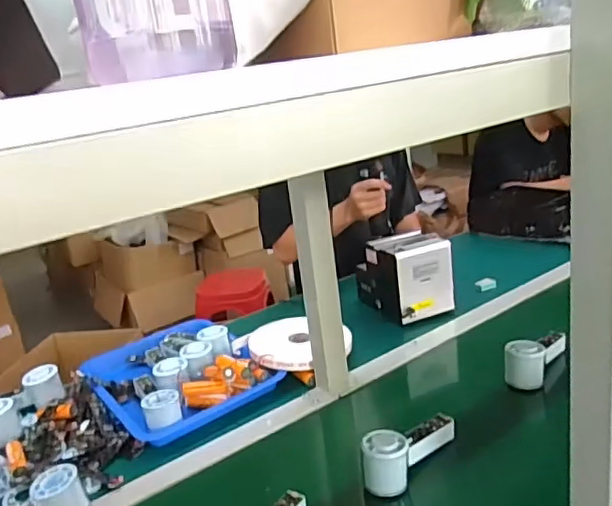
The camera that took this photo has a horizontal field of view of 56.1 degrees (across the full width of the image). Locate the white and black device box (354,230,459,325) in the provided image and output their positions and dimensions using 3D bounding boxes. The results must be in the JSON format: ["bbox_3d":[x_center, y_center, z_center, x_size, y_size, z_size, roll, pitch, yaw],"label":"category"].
[{"bbox_3d":[0.196,0.041,1.165,0.122,0.137,0.175,-13,18,-19],"label":"white and black device box"}]

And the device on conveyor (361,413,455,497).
[{"bbox_3d":[0.133,0.247,0.729,0.147,0.058,0.057,-21,22,-40],"label":"device on conveyor"}]

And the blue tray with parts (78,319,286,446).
[{"bbox_3d":[-0.234,0.200,0.998,0.243,0.068,0.328,-18,20,-34],"label":"blue tray with parts"}]

